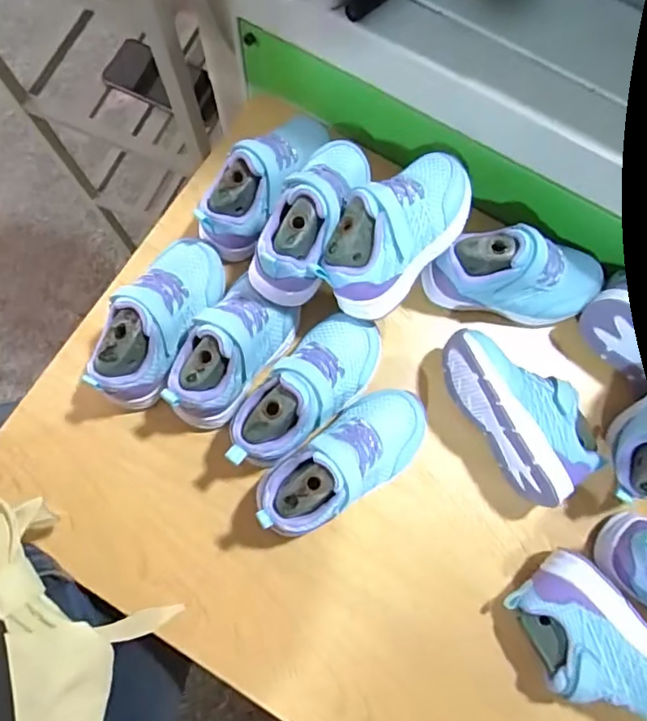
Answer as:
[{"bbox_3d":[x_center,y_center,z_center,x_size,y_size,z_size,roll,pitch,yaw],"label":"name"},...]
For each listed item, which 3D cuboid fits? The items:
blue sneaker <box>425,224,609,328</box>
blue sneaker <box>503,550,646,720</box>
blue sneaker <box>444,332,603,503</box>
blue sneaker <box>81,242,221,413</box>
[{"bbox_3d":[0.168,-0.078,0.453,0.152,0.069,0.064,11,76,1],"label":"blue sneaker"},{"bbox_3d":[0.206,0.225,0.391,0.077,0.068,0.149,-37,80,-9],"label":"blue sneaker"},{"bbox_3d":[0.165,0.036,0.436,0.080,0.067,0.154,-35,80,-9],"label":"blue sneaker"},{"bbox_3d":[-0.133,-0.034,0.438,0.062,0.077,0.152,25,77,5],"label":"blue sneaker"}]

